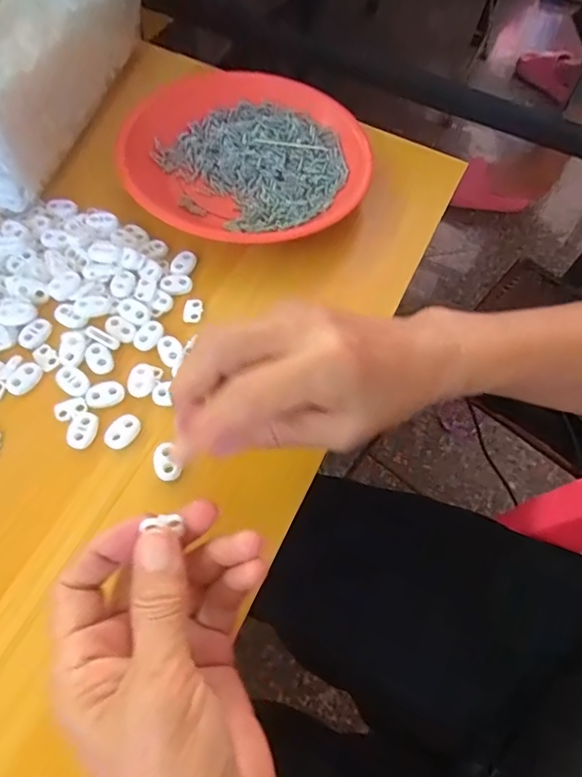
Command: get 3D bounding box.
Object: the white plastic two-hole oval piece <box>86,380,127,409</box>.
[{"bbox_3d":[-0.114,0.004,0.315,0.023,0.004,0.016,-13,62,-12],"label":"white plastic two-hole oval piece"}]

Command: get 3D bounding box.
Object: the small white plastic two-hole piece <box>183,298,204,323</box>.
[{"bbox_3d":[-0.067,-0.054,0.352,0.013,0.004,0.018,5,60,-1],"label":"small white plastic two-hole piece"}]

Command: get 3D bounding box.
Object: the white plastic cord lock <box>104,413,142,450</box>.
[{"bbox_3d":[-0.100,0.025,0.306,0.016,0.005,0.022,35,64,15],"label":"white plastic cord lock"}]

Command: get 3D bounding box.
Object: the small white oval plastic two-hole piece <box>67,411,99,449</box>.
[{"bbox_3d":[-0.123,0.025,0.304,0.015,0.005,0.022,9,60,1],"label":"small white oval plastic two-hole piece"}]

